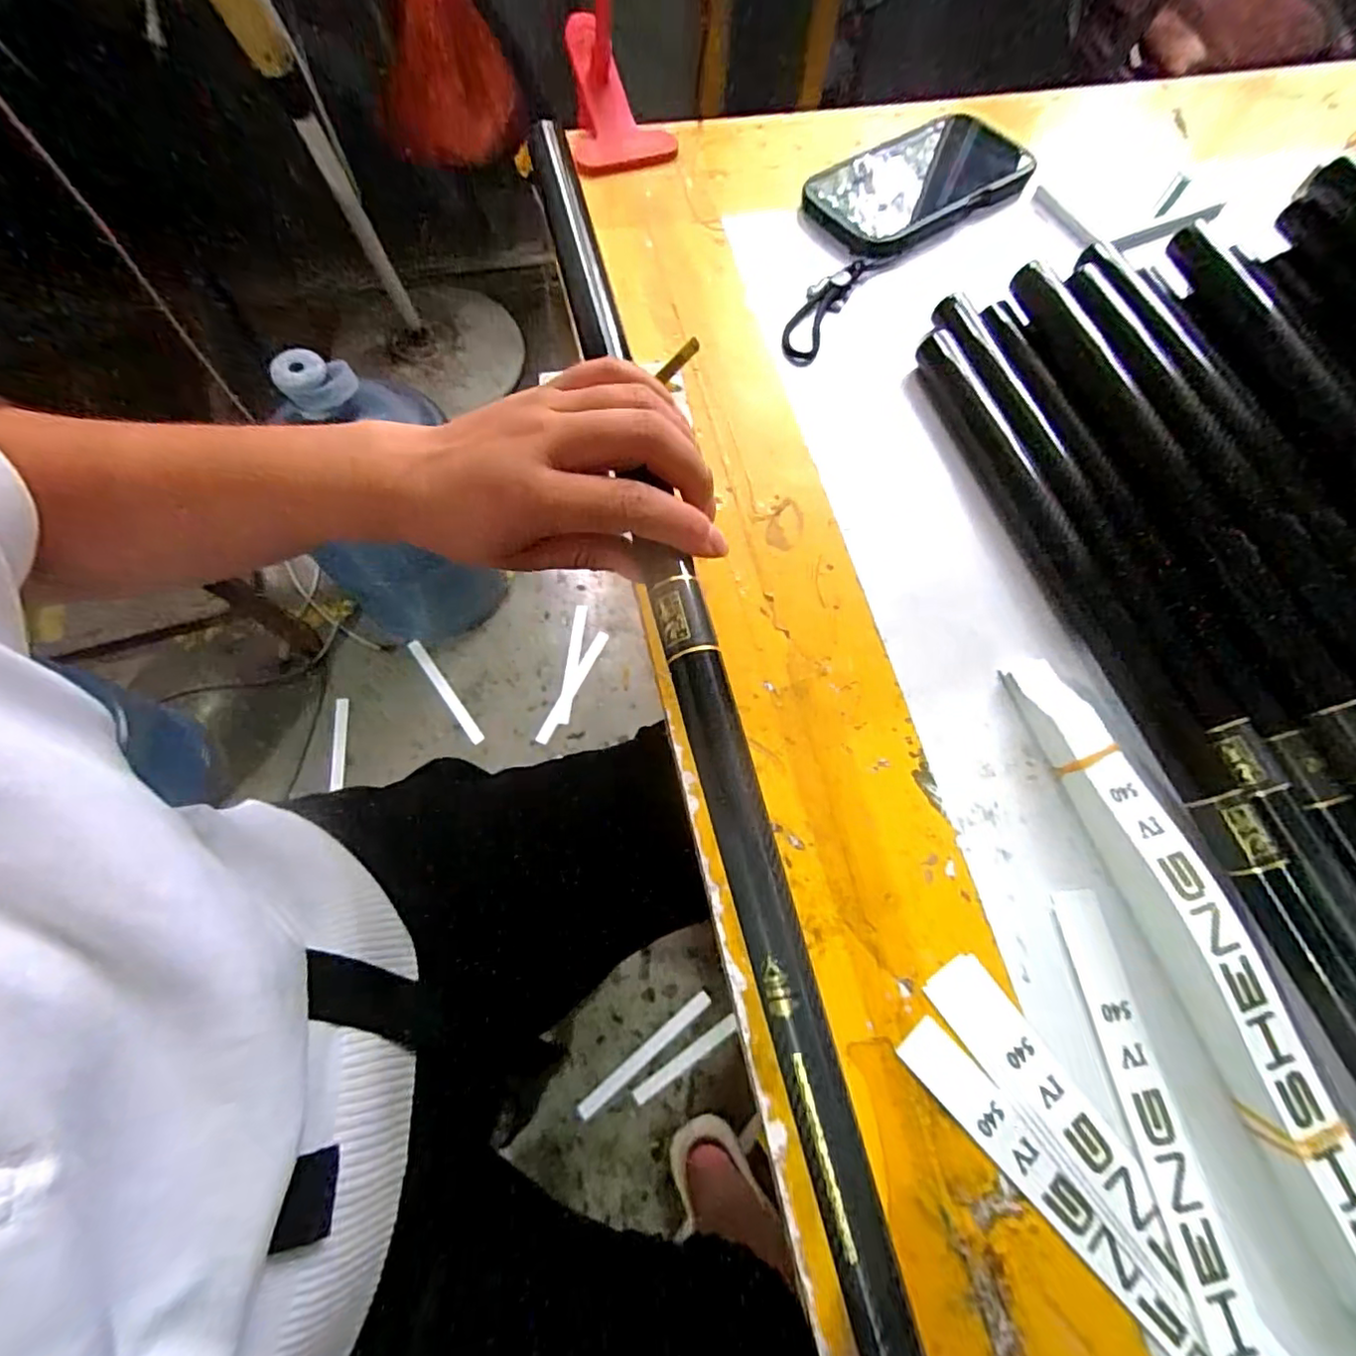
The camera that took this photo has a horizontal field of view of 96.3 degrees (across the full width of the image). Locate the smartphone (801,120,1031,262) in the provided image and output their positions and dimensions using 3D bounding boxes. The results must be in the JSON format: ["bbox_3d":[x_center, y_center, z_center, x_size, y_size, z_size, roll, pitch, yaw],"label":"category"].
[{"bbox_3d":[0.171,-0.349,0.426,0.175,0.018,0.085,-33,73,-13],"label":"smartphone"}]

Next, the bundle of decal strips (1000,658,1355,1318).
[{"bbox_3d":[0.203,0.106,0.238,0.024,0.026,0.253,-16,70,-8],"label":"bundle of decal strips"}]

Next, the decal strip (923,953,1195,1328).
[{"bbox_3d":[0.176,0.205,0.213,0.025,0.004,0.227,-34,73,-13],"label":"decal strip"}]

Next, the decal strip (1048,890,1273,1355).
[{"bbox_3d":[0.184,0.199,0.213,0.022,0.004,0.233,-8,69,-4],"label":"decal strip"}]

